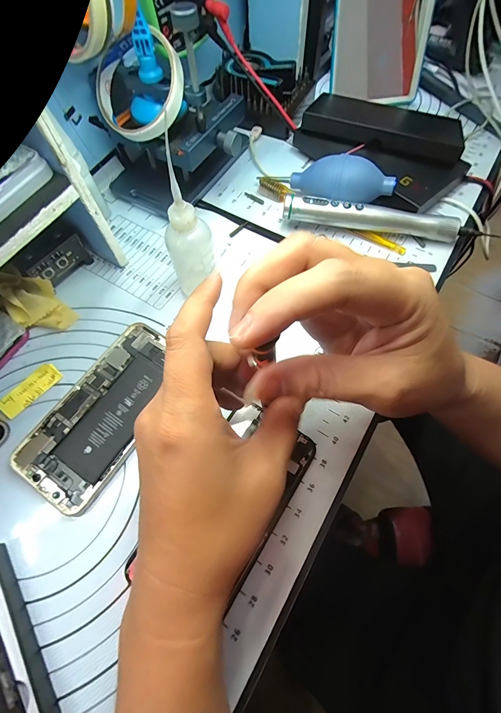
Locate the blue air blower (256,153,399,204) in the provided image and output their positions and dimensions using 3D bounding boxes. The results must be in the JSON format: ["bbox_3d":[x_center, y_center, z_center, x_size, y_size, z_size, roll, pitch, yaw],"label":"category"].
[{"bbox_3d":[0.077,-0.178,0.329,0.135,0.046,0.038,20,66,12],"label":"blue air blower"}]

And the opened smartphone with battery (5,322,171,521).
[{"bbox_3d":[-0.117,0.041,0.257,0.074,0.005,0.146,25,67,14],"label":"opened smartphone with battery"}]

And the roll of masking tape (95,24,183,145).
[{"bbox_3d":[-0.100,-0.238,0.279,0.083,0.013,0.081,4,102,18],"label":"roll of masking tape"}]

